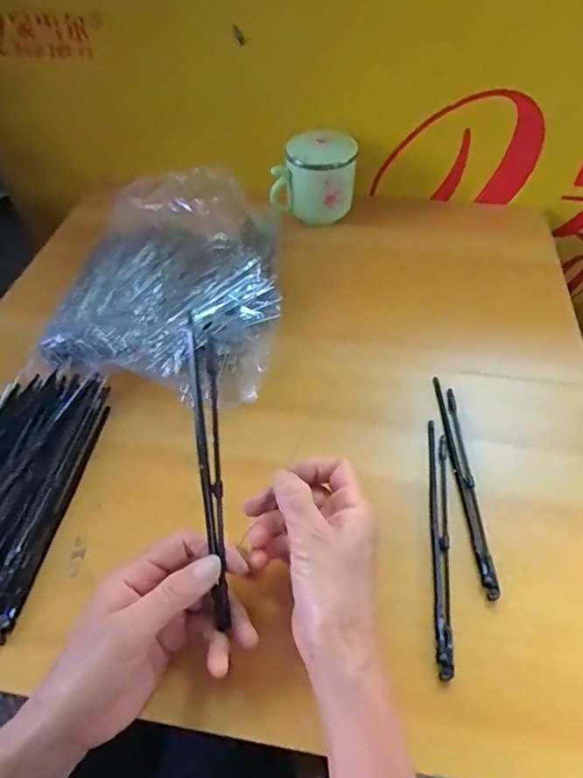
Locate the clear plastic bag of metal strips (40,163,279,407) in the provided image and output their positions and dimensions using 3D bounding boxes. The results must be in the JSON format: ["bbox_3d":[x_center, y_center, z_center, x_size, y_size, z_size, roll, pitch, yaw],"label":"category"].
[{"bbox_3d":[-0.117,-0.115,0.508,0.212,0.057,0.273,4,51,5],"label":"clear plastic bag of metal strips"}]

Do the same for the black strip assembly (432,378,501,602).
[{"bbox_3d":[0.135,0.066,0.387,0.015,0.007,0.185,-1,51,1],"label":"black strip assembly"}]

